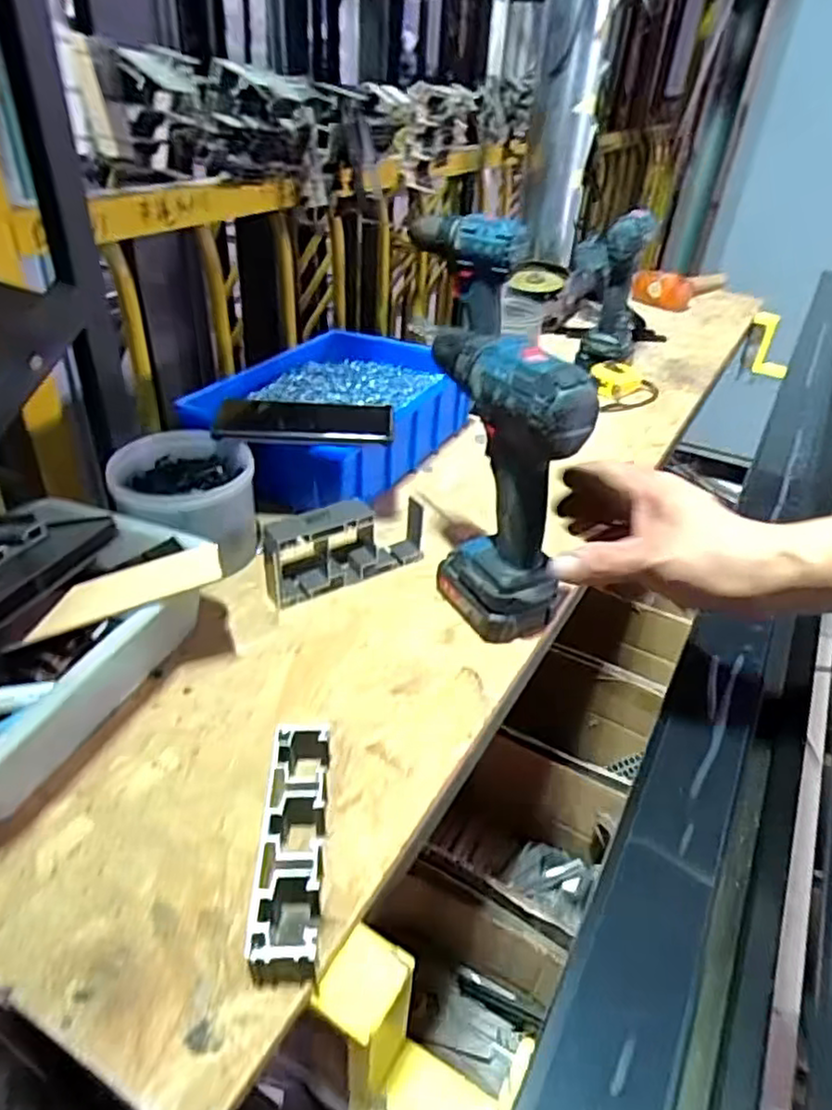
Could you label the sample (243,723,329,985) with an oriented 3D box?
[{"bbox_3d":[-0.068,0.156,0.374,0.032,0.033,0.143,2,36,-5],"label":"sample"}]

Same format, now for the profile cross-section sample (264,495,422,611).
[{"bbox_3d":[-0.064,-0.010,0.589,0.145,0.054,0.055,-19,42,-30],"label":"profile cross-section sample"}]

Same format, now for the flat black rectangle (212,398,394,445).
[{"bbox_3d":[-0.101,-0.124,0.625,0.158,0.016,0.068,3,36,-3],"label":"flat black rectangle"}]

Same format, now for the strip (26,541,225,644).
[{"bbox_3d":[-0.192,0.023,0.454,0.121,0.010,0.038,-21,42,-13],"label":"strip"}]

